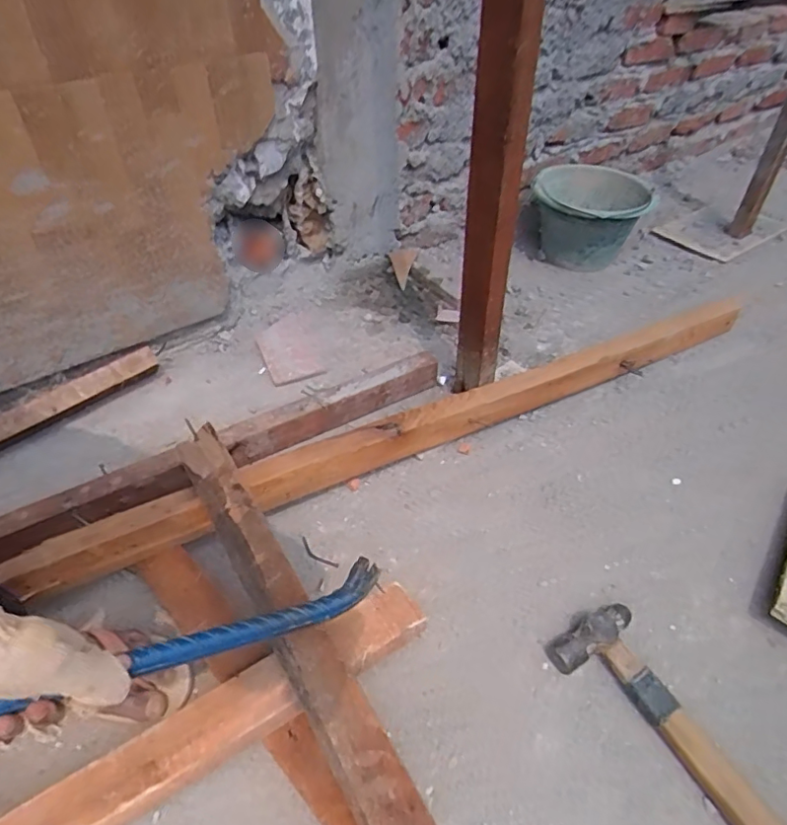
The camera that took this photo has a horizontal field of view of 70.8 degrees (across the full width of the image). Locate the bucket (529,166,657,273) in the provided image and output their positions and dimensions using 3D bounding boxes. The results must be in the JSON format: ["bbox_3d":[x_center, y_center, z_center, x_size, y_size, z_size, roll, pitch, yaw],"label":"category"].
[{"bbox_3d":[0.439,-0.441,1.270,0.234,0.176,0.257,0,44,0],"label":"bucket"}]

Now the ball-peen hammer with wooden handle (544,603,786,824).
[{"bbox_3d":[0.296,0.339,0.560,0.096,0.033,0.295,-23,48,-22],"label":"ball-peen hammer with wooden handle"}]

